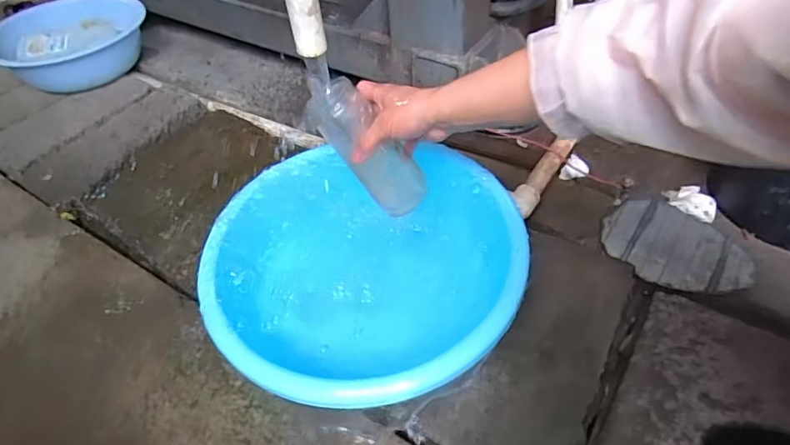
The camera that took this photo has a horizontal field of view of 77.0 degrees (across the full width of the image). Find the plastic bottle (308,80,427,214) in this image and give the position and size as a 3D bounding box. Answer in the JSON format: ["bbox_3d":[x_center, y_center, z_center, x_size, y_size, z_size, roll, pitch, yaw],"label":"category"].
[{"bbox_3d":[-0.030,-0.085,0.578,0.057,0.175,0.056,-11,39,38],"label":"plastic bottle"}]

